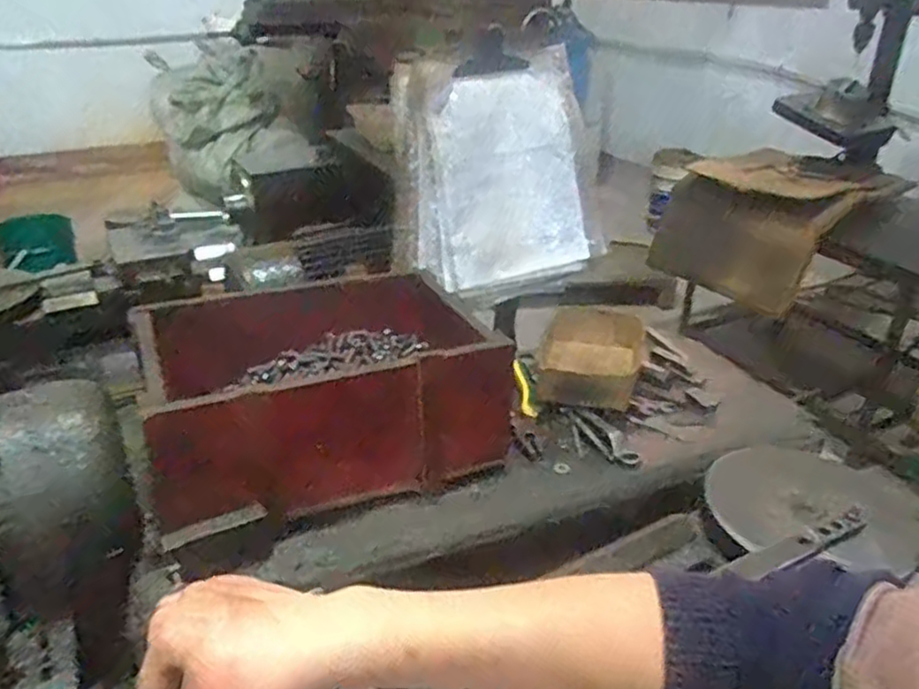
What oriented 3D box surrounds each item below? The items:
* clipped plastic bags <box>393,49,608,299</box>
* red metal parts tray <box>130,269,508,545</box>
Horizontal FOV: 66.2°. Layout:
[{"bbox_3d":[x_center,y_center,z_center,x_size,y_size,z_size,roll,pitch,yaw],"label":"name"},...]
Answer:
[{"bbox_3d":[0.062,-0.238,0.994,0.302,0.323,0.054,-15,15,-19],"label":"clipped plastic bags"},{"bbox_3d":[-0.160,0.035,0.819,0.378,0.140,0.314,-12,31,-20],"label":"red metal parts tray"}]

